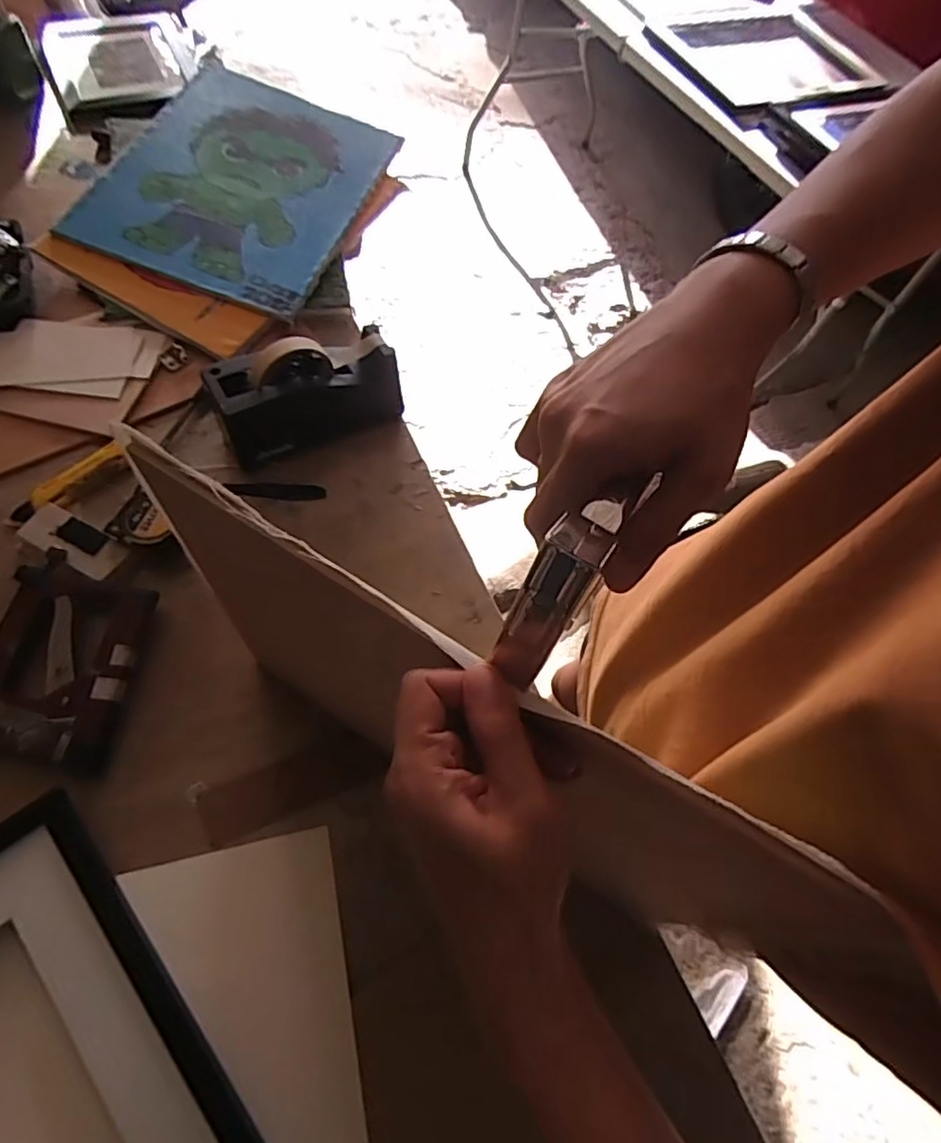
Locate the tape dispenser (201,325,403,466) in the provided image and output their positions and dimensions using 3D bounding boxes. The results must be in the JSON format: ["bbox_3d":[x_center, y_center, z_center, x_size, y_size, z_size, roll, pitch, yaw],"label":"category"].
[{"bbox_3d":[-0.173,-0.199,0.657,0.197,0.096,0.086,-17,67,-17],"label":"tape dispenser"}]

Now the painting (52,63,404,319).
[{"bbox_3d":[-0.309,-0.542,0.836,0.320,0.014,0.404,20,66,-1],"label":"painting"}]

